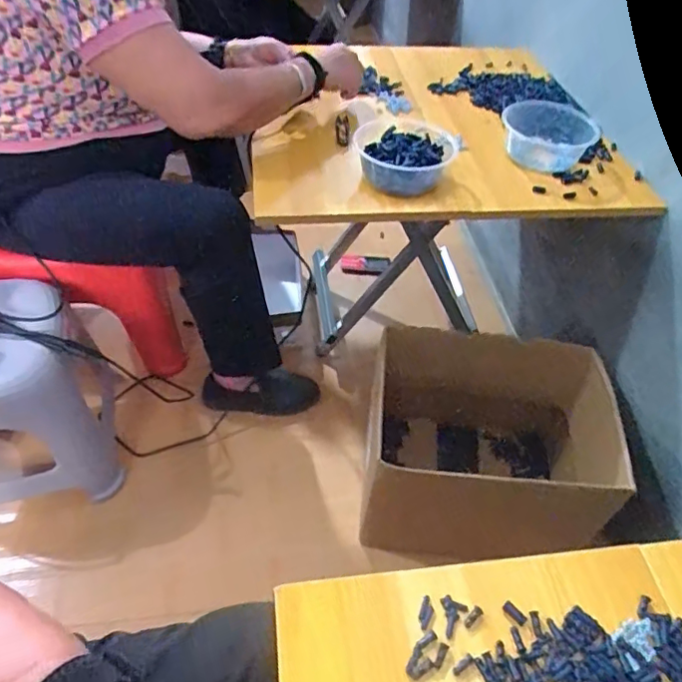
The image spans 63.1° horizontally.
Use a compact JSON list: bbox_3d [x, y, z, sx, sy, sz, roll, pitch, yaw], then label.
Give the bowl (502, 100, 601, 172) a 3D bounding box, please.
[{"bbox_3d":[0.338,-0.339,0.898,0.138,0.074,0.139,2,48,-3],"label":"bowl"}]

